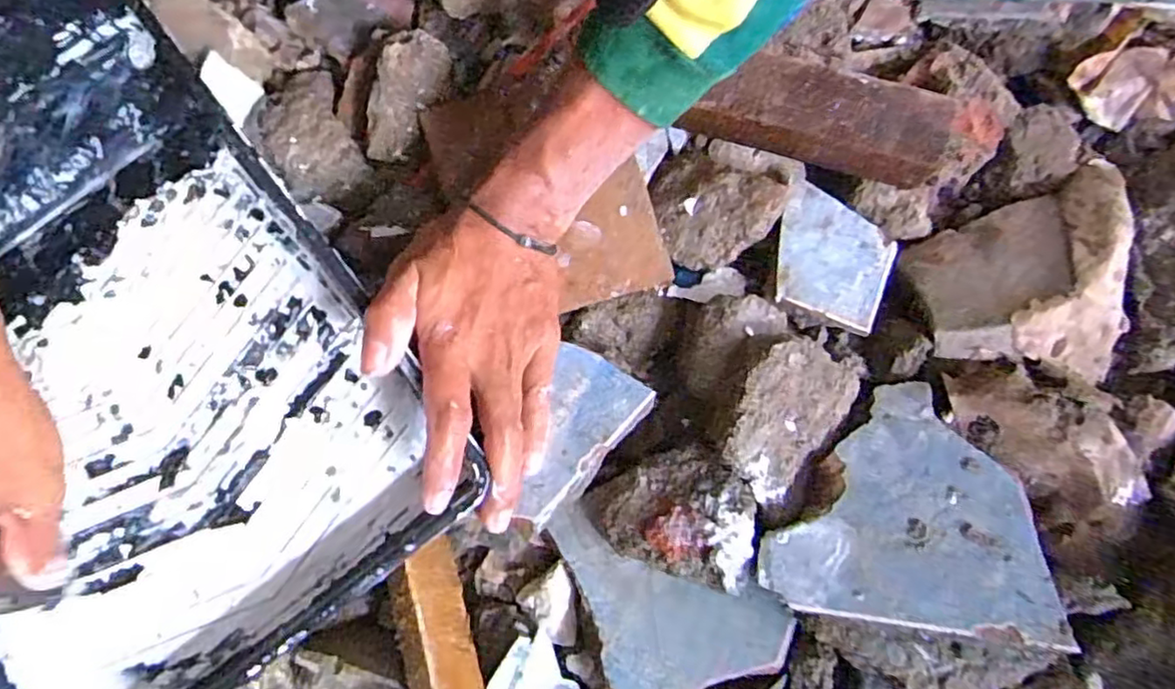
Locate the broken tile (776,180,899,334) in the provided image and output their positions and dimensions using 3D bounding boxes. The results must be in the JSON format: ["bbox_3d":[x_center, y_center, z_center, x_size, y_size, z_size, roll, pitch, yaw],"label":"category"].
[{"bbox_3d":[0.144,-0.053,0.399,0.066,0.005,0.075,22,80,1],"label":"broken tile"}]

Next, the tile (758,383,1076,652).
[{"bbox_3d":[0.160,0.078,0.348,0.130,0.008,0.119,6,64,7],"label":"tile"}]

